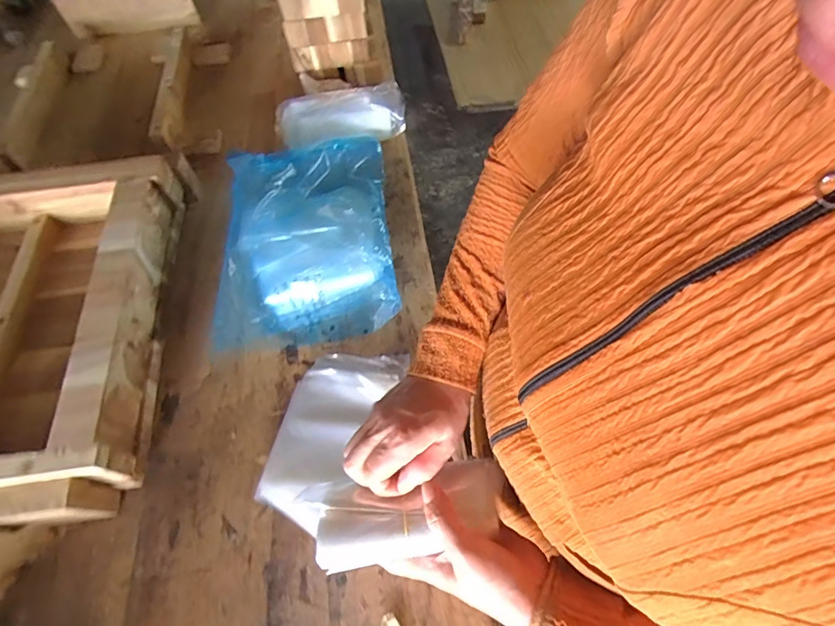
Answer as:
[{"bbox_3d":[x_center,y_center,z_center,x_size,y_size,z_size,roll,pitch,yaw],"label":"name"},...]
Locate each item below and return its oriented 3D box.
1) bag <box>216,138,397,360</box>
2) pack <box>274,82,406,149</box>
[{"bbox_3d":[-0.152,-0.113,0.613,0.216,0.059,0.306,-7,62,-2],"label":"bag"},{"bbox_3d":[-0.120,-0.310,0.705,0.201,0.044,0.088,-15,62,-5],"label":"pack"}]

